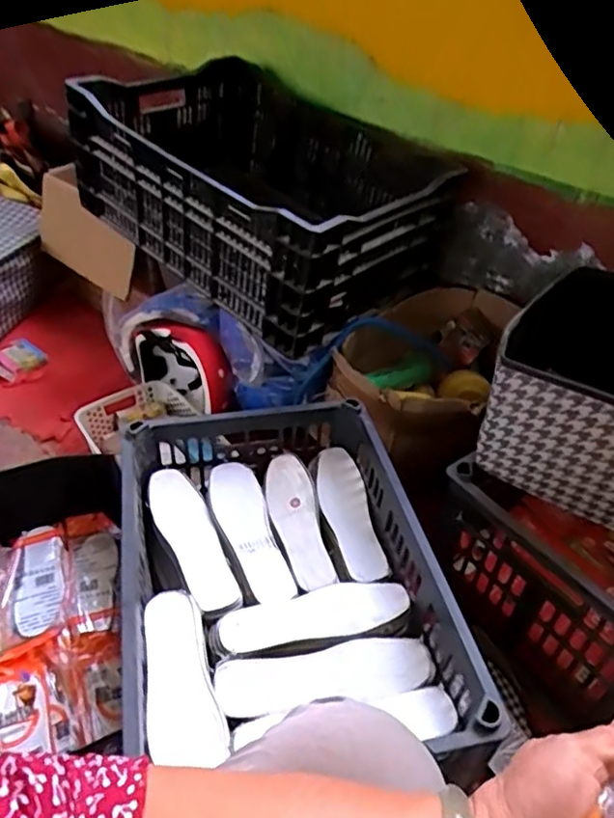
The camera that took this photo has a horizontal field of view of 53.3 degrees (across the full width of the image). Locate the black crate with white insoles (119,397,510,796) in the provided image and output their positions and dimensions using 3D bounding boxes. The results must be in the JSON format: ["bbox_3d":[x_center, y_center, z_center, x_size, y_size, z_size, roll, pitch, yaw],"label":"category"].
[{"bbox_3d":[-0.038,0.196,0.743,0.341,0.139,0.457,-7,42,-12],"label":"black crate with white insoles"}]

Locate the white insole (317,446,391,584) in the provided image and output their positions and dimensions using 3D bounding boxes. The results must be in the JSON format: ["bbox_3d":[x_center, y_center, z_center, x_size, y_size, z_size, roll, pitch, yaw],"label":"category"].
[{"bbox_3d":[0.056,0.143,0.852,0.064,0.022,0.220,-4,41,-10],"label":"white insole"}]

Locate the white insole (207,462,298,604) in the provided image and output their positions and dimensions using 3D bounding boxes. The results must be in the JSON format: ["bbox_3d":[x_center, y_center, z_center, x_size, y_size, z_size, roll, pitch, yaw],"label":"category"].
[{"bbox_3d":[-0.081,0.155,0.817,0.068,0.022,0.227,-12,43,-18],"label":"white insole"}]

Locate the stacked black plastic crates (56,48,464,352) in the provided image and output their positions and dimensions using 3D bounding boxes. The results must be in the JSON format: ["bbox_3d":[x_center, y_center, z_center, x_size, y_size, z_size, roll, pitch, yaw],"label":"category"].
[{"bbox_3d":[-0.078,-0.391,1.102,0.591,0.255,0.462,32,48,29],"label":"stacked black plastic crates"}]

